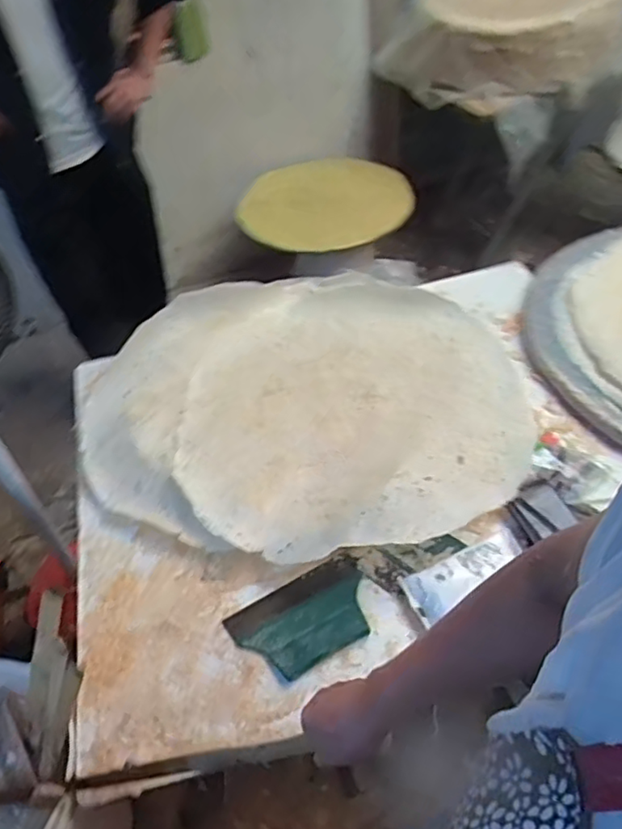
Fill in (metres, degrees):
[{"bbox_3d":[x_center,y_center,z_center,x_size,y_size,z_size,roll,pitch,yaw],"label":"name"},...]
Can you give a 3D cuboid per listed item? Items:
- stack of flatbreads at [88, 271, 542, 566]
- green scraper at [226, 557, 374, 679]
[{"bbox_3d":[-0.004,-0.043,1.064,0.739,0.070,0.628,8,50,14],"label":"stack of flatbreads"},{"bbox_3d":[-0.007,0.269,0.824,0.185,0.019,0.126,-26,41,-13],"label":"green scraper"}]

